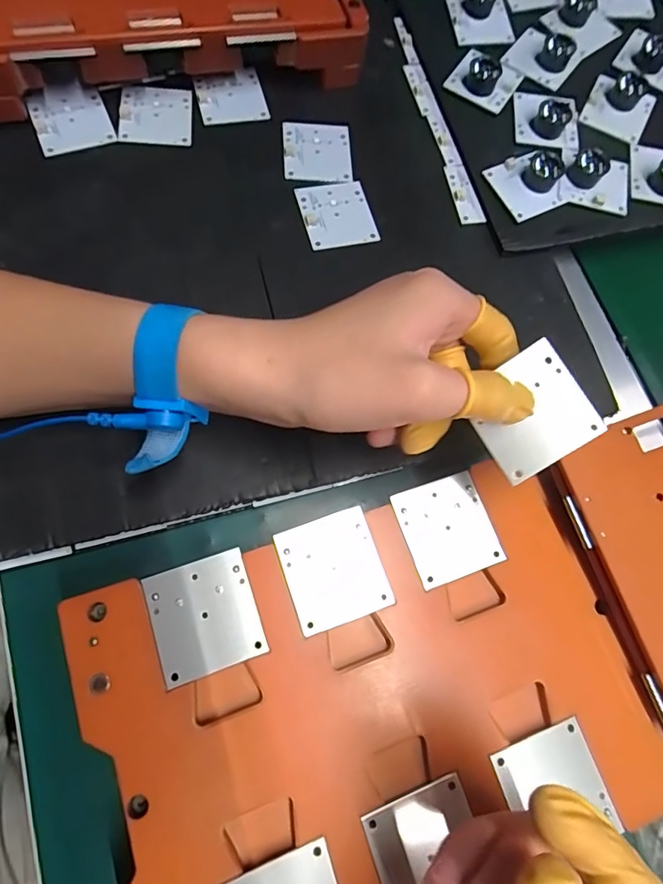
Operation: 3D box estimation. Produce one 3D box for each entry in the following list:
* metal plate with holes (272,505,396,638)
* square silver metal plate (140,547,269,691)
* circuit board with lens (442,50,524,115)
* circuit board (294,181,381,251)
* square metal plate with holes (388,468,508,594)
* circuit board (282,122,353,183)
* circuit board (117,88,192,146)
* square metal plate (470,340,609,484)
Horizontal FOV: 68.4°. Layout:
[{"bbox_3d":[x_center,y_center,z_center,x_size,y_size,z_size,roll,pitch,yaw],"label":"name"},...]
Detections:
[{"bbox_3d":[0.001,0.059,0.226,0.044,0.005,0.047,-17,76,-13],"label":"metal plate with holes"},{"bbox_3d":[-0.055,0.076,0.214,0.043,0.006,0.047,-17,76,-13],"label":"square silver metal plate"},{"bbox_3d":[0.109,-0.259,0.341,0.043,0.016,0.041,31,71,3],"label":"circuit board with lens"},{"bbox_3d":[0.004,-0.143,0.306,0.044,0.009,0.045,-13,75,-12],"label":"circuit board"},{"bbox_3d":[0.057,0.042,0.237,0.043,0.004,0.047,-18,76,-13],"label":"square metal plate with holes"},{"bbox_3d":[-0.009,-0.189,0.319,0.044,0.004,0.046,-2,75,-7],"label":"circuit board"},{"bbox_3d":[-0.112,-0.208,0.311,0.043,0.004,0.042,-1,76,-8],"label":"circuit board"},{"bbox_3d":[0.085,-0.012,0.208,0.044,0.004,0.046,-34,90,10],"label":"square metal plate"}]

